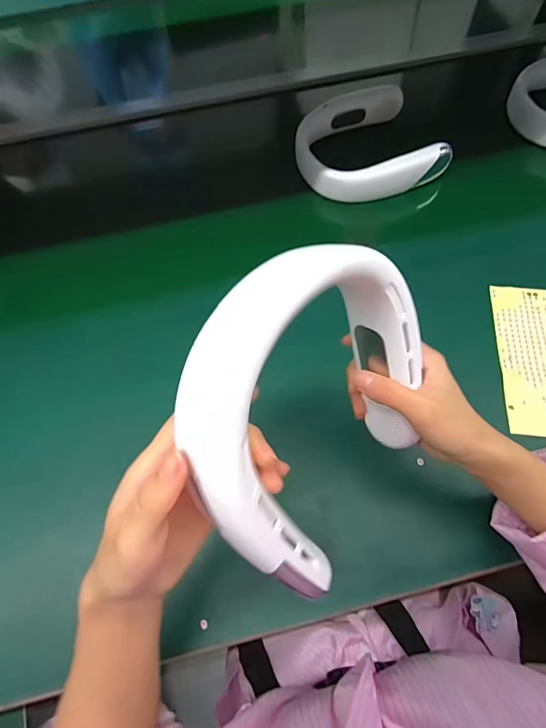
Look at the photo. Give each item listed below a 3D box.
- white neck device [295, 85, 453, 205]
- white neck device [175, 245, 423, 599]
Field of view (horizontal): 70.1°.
[{"bbox_3d":[0.139,-0.329,0.586,0.207,0.048,0.195,-17,64,-7],"label":"white neck device"},{"bbox_3d":[0.033,0.026,0.241,0.160,0.189,0.049,-44,32,-25],"label":"white neck device"}]

